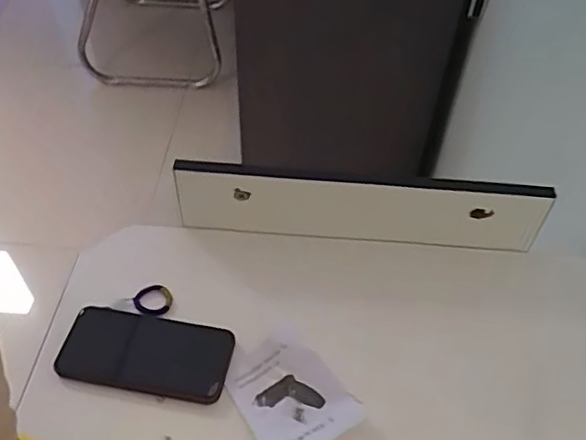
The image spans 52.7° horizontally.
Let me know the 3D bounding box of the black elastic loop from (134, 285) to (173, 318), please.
[{"bbox_3d":[-0.146,0.086,0.627,0.041,0.007,0.035,21,52,15],"label":"black elastic loop"}]

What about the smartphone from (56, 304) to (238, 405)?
[{"bbox_3d":[-0.143,0.130,0.576,0.160,0.009,0.080,10,50,6],"label":"smartphone"}]

